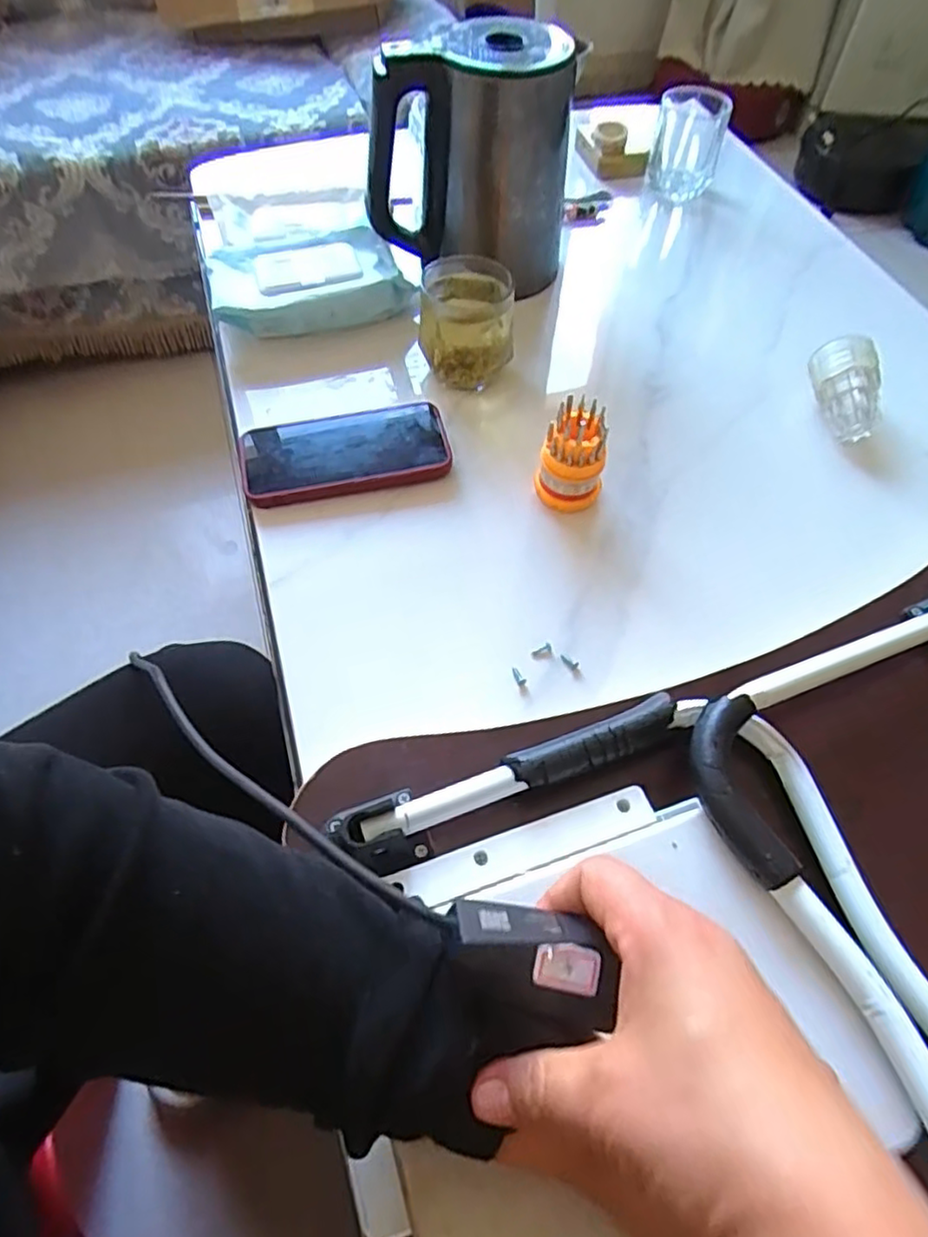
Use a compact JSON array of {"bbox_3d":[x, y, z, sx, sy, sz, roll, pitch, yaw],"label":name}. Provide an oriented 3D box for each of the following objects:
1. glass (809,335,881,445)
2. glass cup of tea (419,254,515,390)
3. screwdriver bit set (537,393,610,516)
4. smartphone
[{"bbox_3d":[0.322,-0.193,0.557,0.050,0.055,0.078,7,59,4],"label":"glass"},{"bbox_3d":[0.002,-0.247,0.565,0.078,0.091,0.062,0,59,-1],"label":"glass cup of tea"},{"bbox_3d":[0.082,-0.119,0.489,0.048,0.074,0.042,17,60,10],"label":"screwdriver bit set"},{"bbox_3d":[-0.094,-0.132,0.526,0.161,0.016,0.079,-10,59,-7],"label":"smartphone"}]

